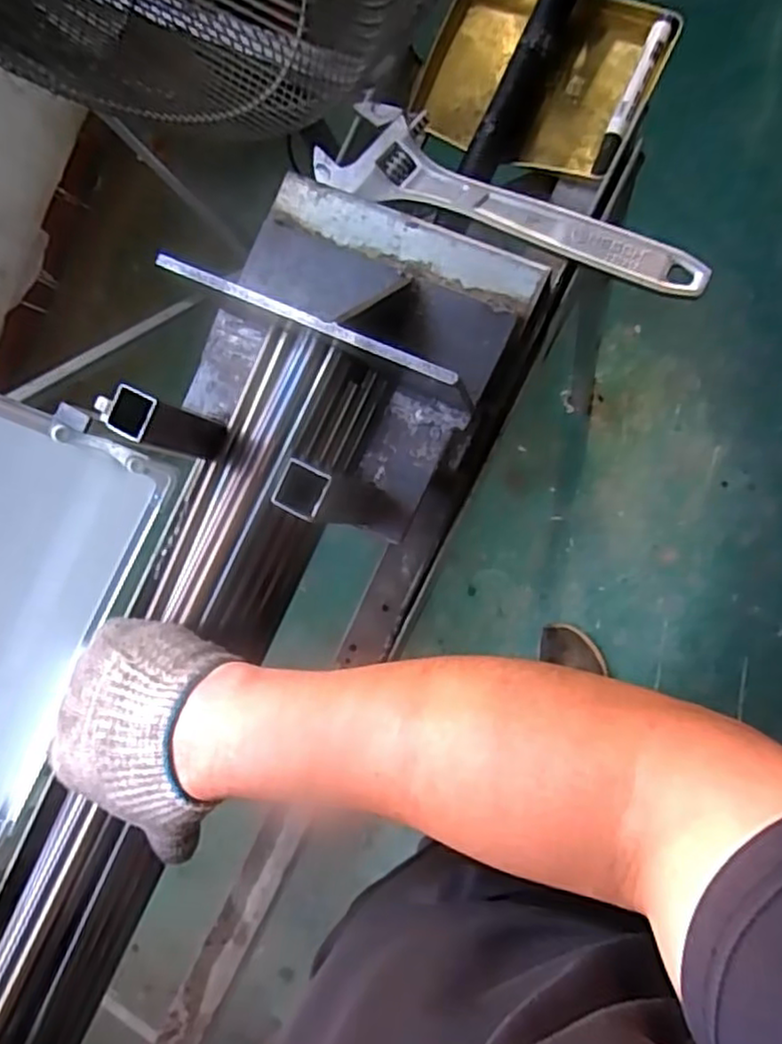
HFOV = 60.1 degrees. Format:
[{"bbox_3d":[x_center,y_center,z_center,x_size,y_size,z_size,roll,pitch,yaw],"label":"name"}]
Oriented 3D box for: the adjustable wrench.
[{"bbox_3d":[0.085,-0.234,0.483,0.291,0.015,0.066,23,93,14],"label":"adjustable wrench"}]

